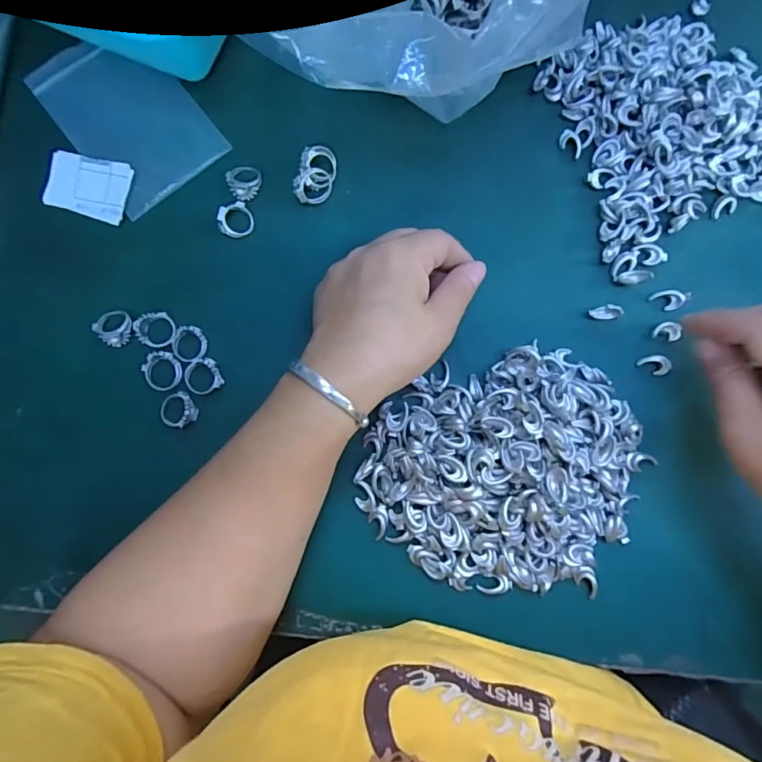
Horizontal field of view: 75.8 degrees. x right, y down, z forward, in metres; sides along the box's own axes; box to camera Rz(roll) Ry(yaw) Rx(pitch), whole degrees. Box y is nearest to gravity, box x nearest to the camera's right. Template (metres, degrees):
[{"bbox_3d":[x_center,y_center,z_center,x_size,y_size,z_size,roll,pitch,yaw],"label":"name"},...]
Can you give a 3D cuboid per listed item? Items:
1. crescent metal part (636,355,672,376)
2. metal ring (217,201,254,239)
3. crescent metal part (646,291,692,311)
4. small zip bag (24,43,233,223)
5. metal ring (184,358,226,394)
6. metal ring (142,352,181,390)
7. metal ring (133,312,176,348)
[{"bbox_3d":[0.170,-0.011,0.301,0.018,0.004,0.013,36,87,4],"label":"crescent metal part"},{"bbox_3d":[-0.091,-0.101,0.308,0.022,0.005,0.021,-32,110,-23],"label":"metal ring"},{"bbox_3d":[0.180,-0.050,0.304,0.023,0.004,0.013,12,86,2],"label":"crescent metal part"},{"bbox_3d":[-0.163,-0.173,0.313,0.078,0.004,0.118,-38,84,-3],"label":"small zip bag"},{"bbox_3d":[-0.109,-0.003,0.299,0.021,0.007,0.021,0,83,1],"label":"metal ring"},{"bbox_3d":[-0.133,-0.006,0.298,0.022,0.004,0.024,-1,99,-7],"label":"metal ring"},{"bbox_3d":[-0.139,-0.031,0.300,0.024,0.005,0.022,0,83,1],"label":"metal ring"}]

